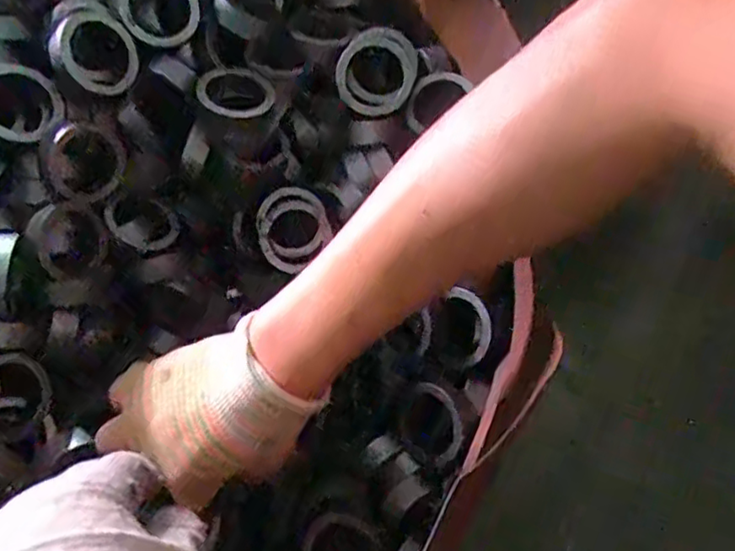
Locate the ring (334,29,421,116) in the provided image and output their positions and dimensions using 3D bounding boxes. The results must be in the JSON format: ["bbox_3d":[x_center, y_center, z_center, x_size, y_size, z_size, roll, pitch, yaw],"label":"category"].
[{"bbox_3d":[0.008,-0.146,0.460,0.054,0.016,0.061,26,94,-12],"label":"ring"}]

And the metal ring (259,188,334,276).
[{"bbox_3d":[-0.057,-0.036,0.488,0.055,0.016,0.058,-1,95,-8],"label":"metal ring"}]

